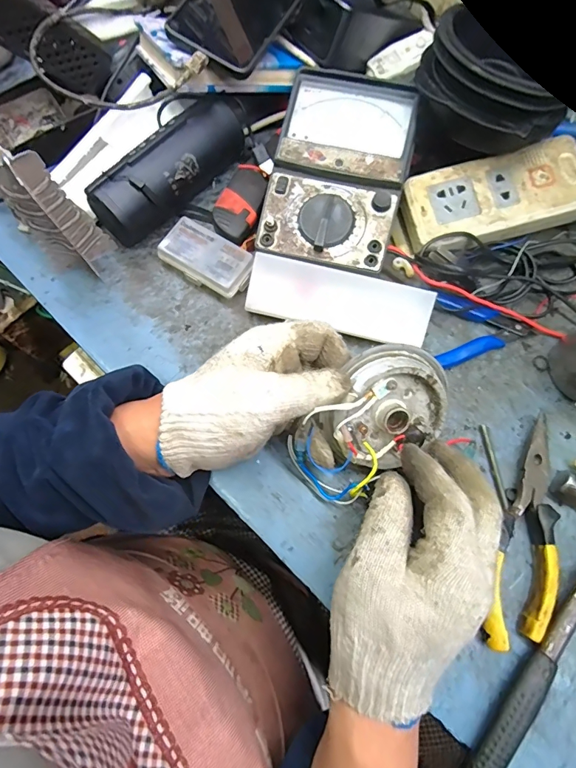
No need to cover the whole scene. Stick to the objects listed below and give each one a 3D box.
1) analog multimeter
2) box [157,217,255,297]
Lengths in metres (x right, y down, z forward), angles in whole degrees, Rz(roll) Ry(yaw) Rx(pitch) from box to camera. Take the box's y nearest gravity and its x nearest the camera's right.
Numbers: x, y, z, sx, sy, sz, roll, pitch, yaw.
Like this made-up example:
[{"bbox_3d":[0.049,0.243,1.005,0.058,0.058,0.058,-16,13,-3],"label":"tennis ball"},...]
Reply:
[{"bbox_3d":[0.046,-0.188,0.358,0.110,0.034,0.176,15,72,4],"label":"analog multimeter"},{"bbox_3d":[-0.072,-0.111,0.371,0.083,0.019,0.043,33,74,10],"label":"box"}]

